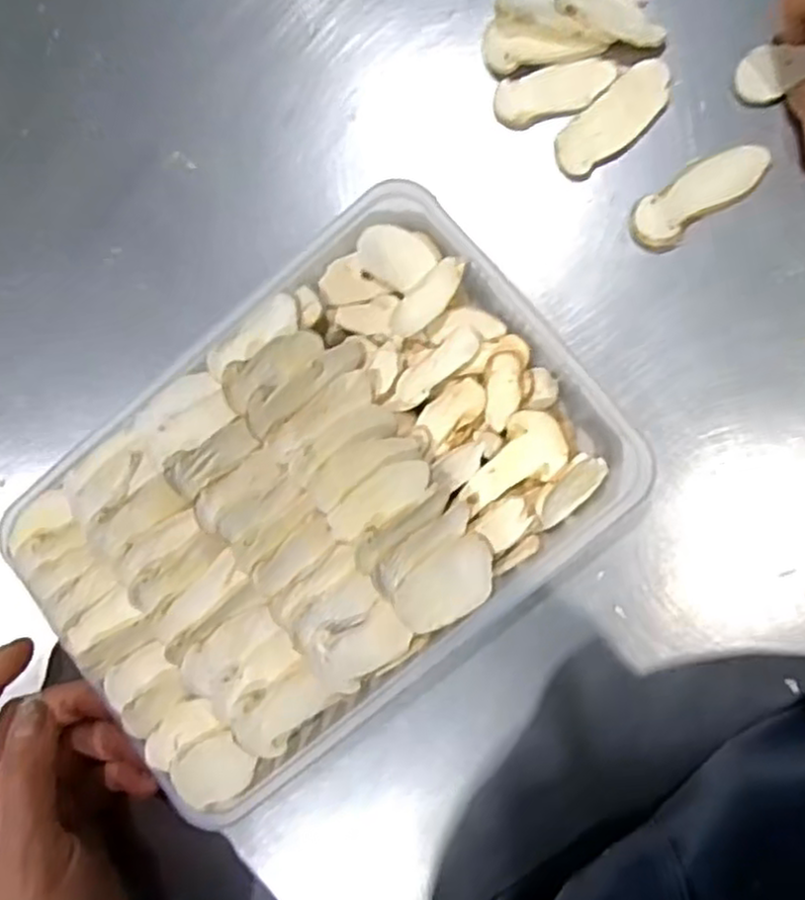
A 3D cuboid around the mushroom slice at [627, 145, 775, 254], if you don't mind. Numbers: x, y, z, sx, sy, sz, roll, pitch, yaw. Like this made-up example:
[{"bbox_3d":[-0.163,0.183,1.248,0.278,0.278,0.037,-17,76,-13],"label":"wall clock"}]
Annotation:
[{"bbox_3d":[0.118,-0.102,0.289,0.057,0.004,0.022,-35,83,6],"label":"mushroom slice"}]

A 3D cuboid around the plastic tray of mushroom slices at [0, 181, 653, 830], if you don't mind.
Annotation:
[{"bbox_3d":[-0.035,0.020,0.294,0.227,0.031,0.161,-40,85,6],"label":"plastic tray of mushroom slices"}]

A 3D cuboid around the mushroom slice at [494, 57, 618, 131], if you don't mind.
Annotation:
[{"bbox_3d":[0.062,-0.147,0.297,0.049,0.004,0.021,-14,86,8],"label":"mushroom slice"}]

